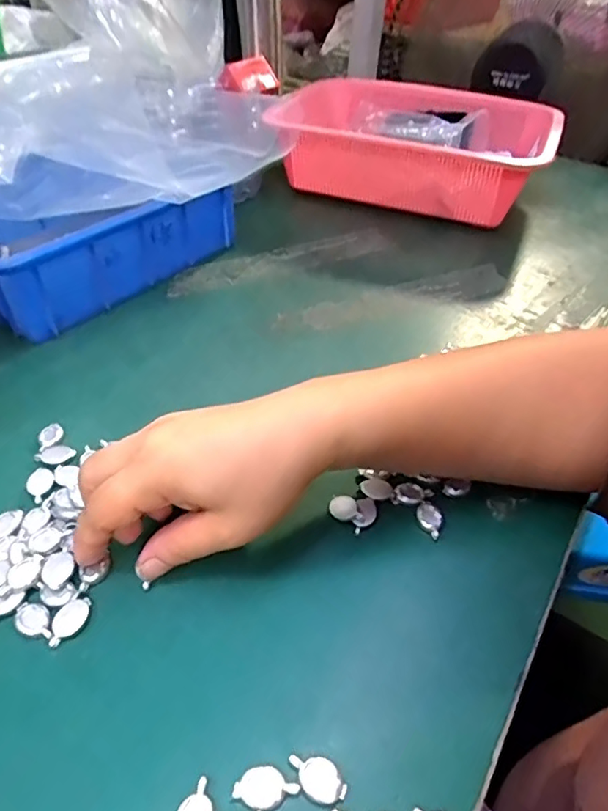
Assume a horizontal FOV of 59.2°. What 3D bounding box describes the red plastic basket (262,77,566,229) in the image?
[{"bbox_3d":[0.131,-0.294,0.616,0.275,0.083,0.215,17,45,16],"label":"red plastic basket"}]

